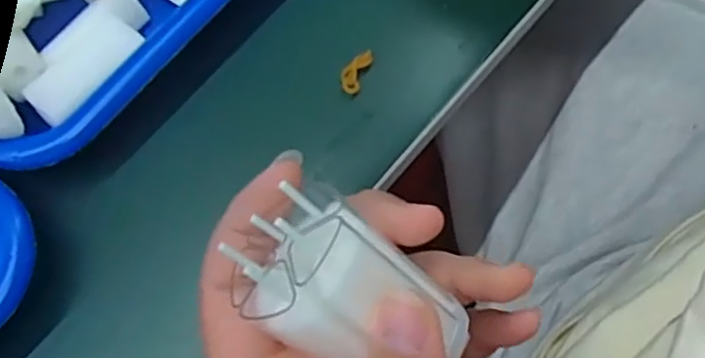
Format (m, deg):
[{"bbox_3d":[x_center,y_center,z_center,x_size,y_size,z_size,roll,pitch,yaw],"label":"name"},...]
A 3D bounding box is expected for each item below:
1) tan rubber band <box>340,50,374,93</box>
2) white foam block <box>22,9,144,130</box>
[{"bbox_3d":[0.001,-0.043,0.264,0.009,0.004,0.018,23,74,8],"label":"tan rubber band"},{"bbox_3d":[-0.098,-0.041,0.242,0.018,0.008,0.045,34,76,11],"label":"white foam block"}]

